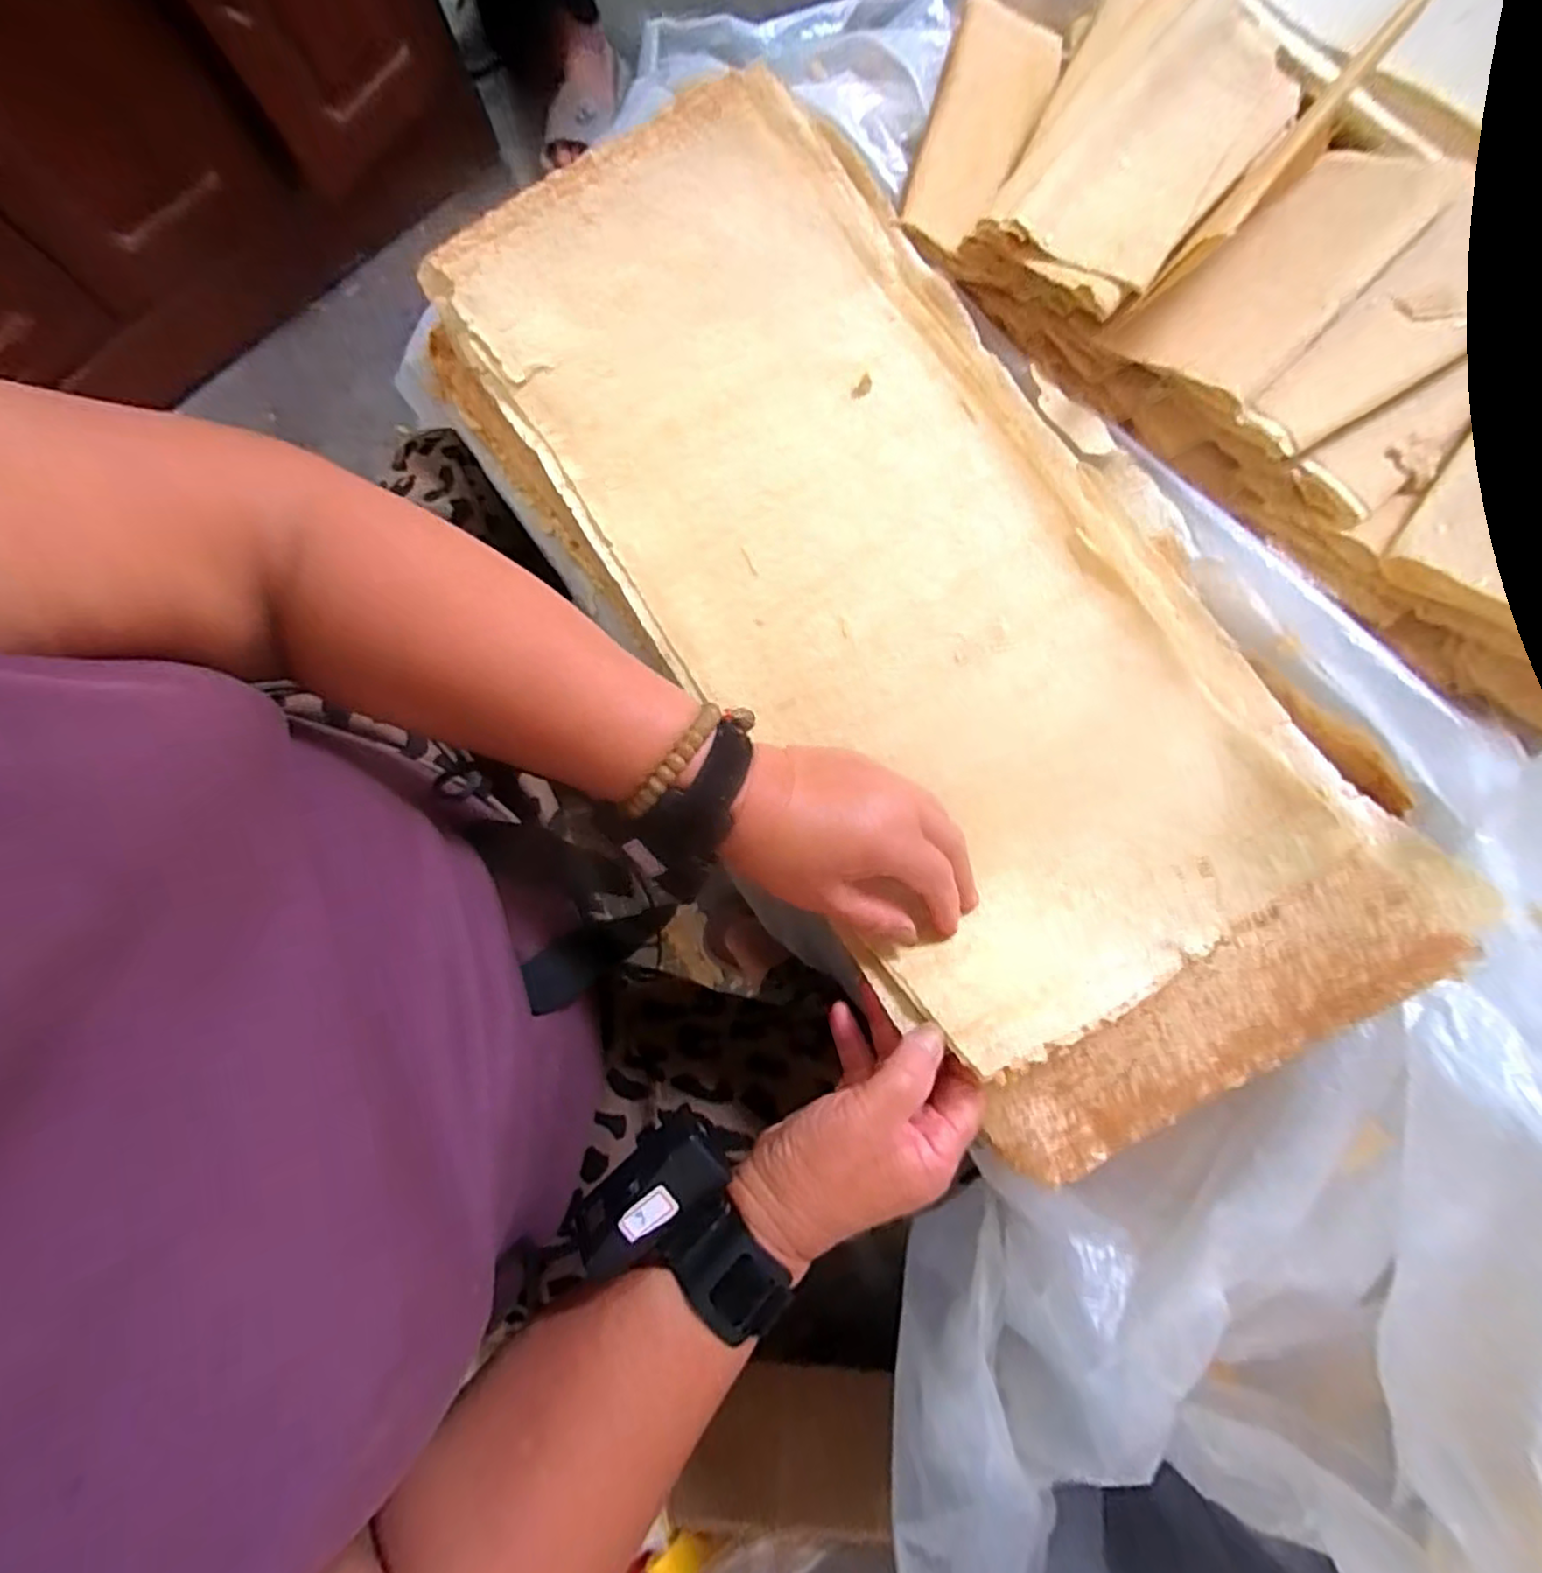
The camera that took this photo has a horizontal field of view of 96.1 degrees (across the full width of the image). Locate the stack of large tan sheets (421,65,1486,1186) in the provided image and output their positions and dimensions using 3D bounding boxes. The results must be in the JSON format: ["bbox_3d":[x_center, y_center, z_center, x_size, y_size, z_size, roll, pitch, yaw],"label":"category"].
[{"bbox_3d":[0.065,-0.144,0.447,0.312,0.078,0.720,-35,79,-6],"label":"stack of large tan sheets"}]

